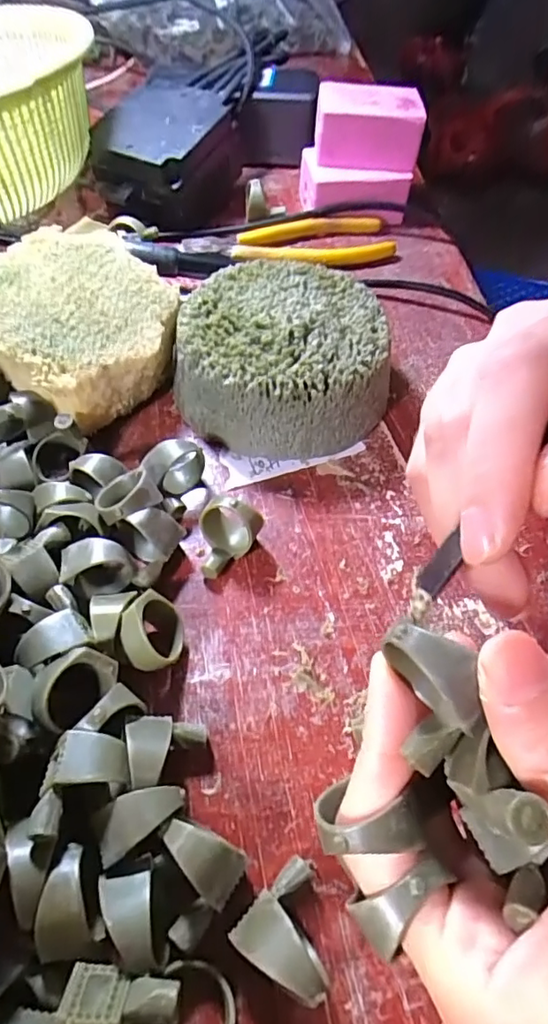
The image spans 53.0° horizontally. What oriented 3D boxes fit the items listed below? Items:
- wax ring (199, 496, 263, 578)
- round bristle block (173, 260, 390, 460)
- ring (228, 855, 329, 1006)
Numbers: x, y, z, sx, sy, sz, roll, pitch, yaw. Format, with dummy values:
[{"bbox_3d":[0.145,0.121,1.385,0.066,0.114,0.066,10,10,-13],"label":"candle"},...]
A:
[{"bbox_3d":[-0.020,0.009,0.227,0.023,0.031,0.019,31,29,-1],"label":"wax ring"},{"bbox_3d":[0.003,-0.076,0.275,0.101,0.045,0.094,2,56,-2],"label":"round bristle block"},{"bbox_3d":[0.006,0.115,0.155,0.026,0.024,0.027,27,59,15],"label":"ring"}]

